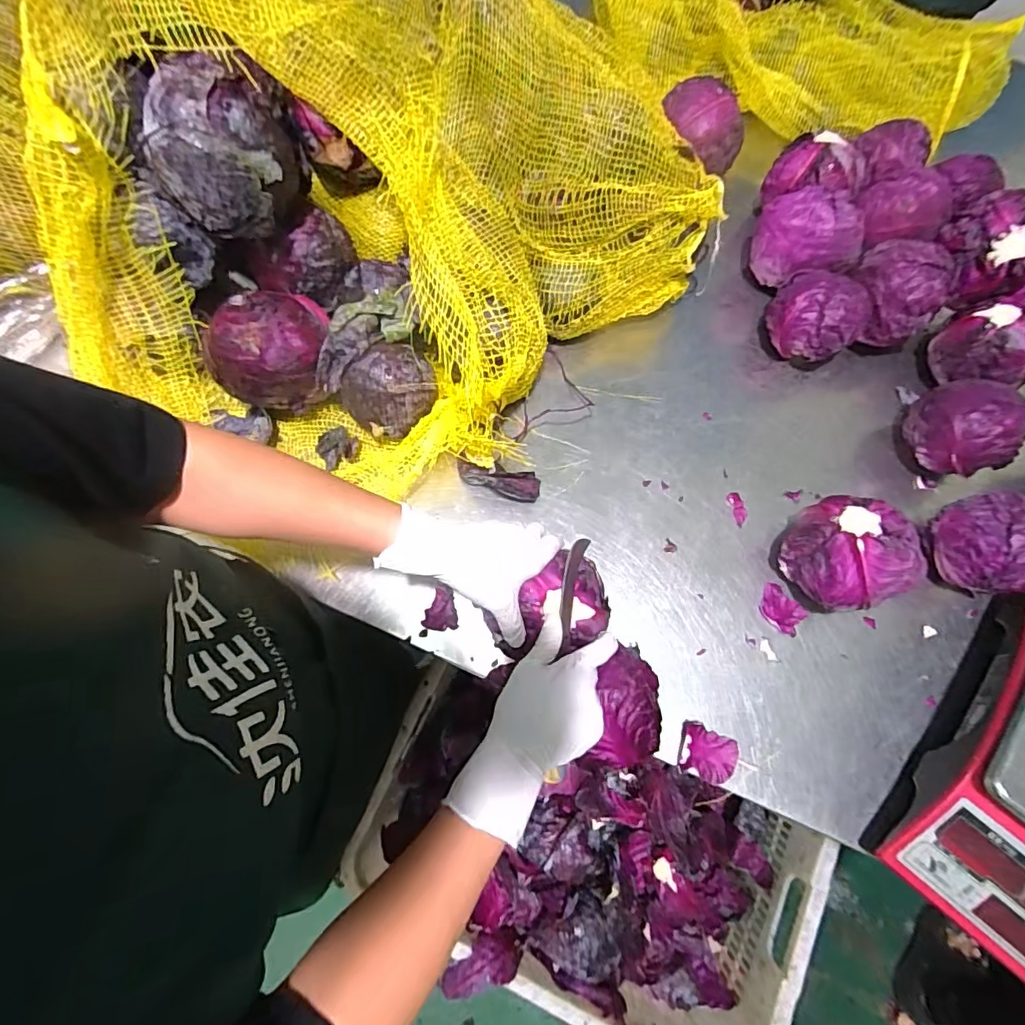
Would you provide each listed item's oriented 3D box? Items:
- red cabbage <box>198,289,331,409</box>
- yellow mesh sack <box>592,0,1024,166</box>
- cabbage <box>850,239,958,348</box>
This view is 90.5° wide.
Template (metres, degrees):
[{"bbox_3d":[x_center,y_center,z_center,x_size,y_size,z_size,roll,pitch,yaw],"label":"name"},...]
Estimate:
[{"bbox_3d":[-0.256,-0.176,0.544,0.115,0.097,0.100,-12,72,-5],"label":"red cabbage"},{"bbox_3d":[0.404,-0.782,0.785,0.670,0.114,0.367,35,74,10],"label":"yellow mesh sack"},{"bbox_3d":[0.463,-0.268,0.620,0.104,0.093,0.099,39,75,11],"label":"cabbage"}]

